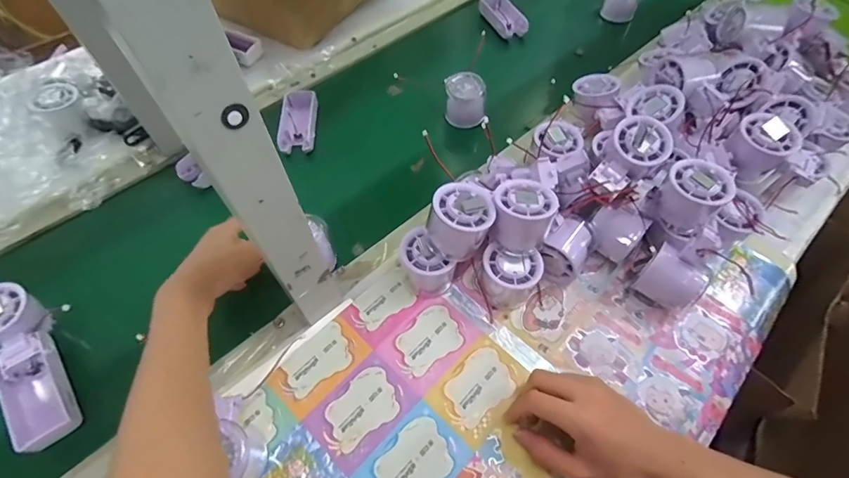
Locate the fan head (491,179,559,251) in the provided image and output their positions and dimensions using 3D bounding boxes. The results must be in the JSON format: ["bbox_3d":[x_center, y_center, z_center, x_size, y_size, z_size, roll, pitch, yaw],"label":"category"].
[{"bbox_3d":[0.097,-0.024,0.425,0.056,0.059,0.055,-1,57,1],"label":"fan head"}]

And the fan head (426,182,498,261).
[{"bbox_3d":[0.036,-0.019,0.414,0.058,0.056,0.054,-1,57,1],"label":"fan head"}]

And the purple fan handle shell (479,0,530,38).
[{"bbox_3d":[0.140,-0.398,0.761,0.055,0.029,0.099,-18,59,-10],"label":"purple fan handle shell"}]

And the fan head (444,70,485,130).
[{"bbox_3d":[0.058,-0.199,0.619,0.054,0.059,0.055,-2,57,0],"label":"fan head"}]

